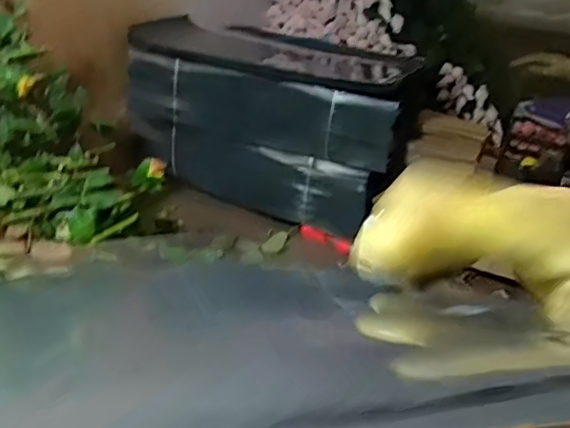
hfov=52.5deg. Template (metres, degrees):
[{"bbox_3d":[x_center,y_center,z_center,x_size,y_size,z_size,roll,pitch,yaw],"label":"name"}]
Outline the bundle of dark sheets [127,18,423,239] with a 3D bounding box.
[{"bbox_3d":[-0.045,-0.204,1.219,0.590,0.331,0.195,18,32,23],"label":"bundle of dark sheets"}]

